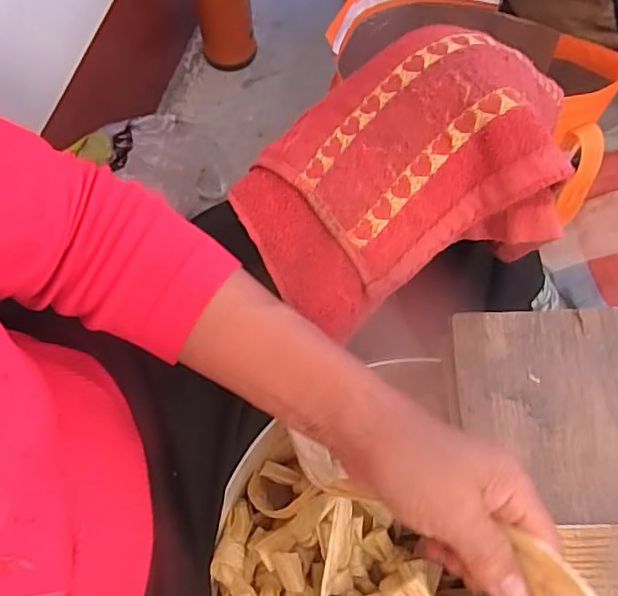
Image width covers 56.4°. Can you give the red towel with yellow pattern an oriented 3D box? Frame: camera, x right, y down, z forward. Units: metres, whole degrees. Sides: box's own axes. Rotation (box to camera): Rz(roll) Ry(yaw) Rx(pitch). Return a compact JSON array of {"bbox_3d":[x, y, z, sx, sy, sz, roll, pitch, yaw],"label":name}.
[{"bbox_3d":[0.059,-0.075,0.375,0.200,0.080,0.152,-28,89,13],"label":"red towel with yellow pattern"}]

